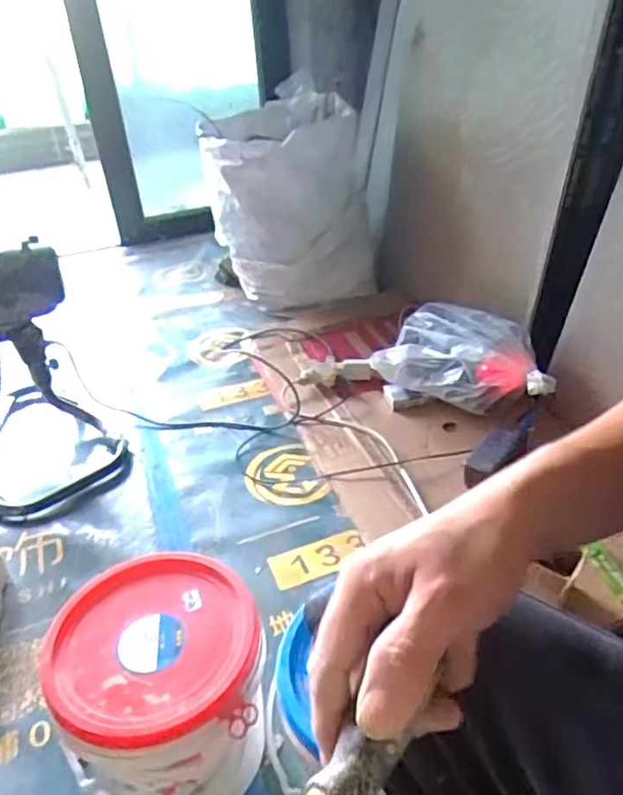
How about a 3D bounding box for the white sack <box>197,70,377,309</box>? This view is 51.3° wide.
[{"bbox_3d":[-0.061,-0.464,1.556,0.355,0.414,0.357,-11,34,-10],"label":"white sack"}]

